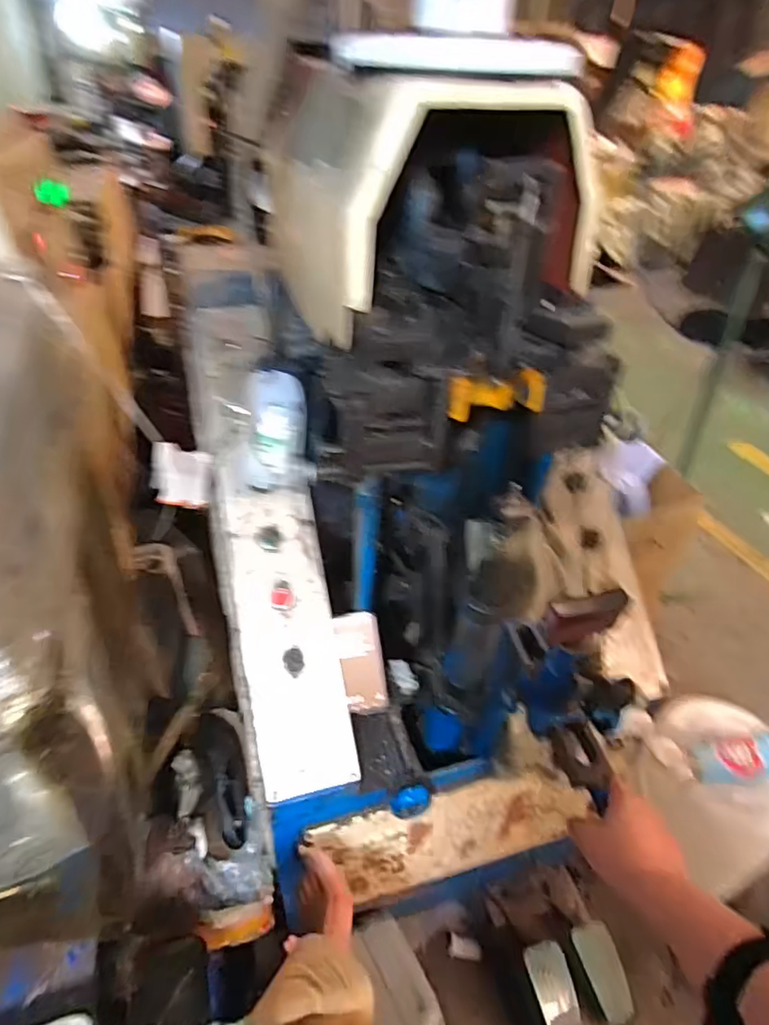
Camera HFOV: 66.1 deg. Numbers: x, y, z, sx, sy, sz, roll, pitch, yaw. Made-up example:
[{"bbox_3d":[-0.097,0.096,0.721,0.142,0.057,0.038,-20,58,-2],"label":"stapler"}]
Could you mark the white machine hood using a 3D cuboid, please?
[{"bbox_3d":[0.044,-0.405,0.781,0.303,0.334,0.351,-15,41,-21],"label":"white machine hood"}]

